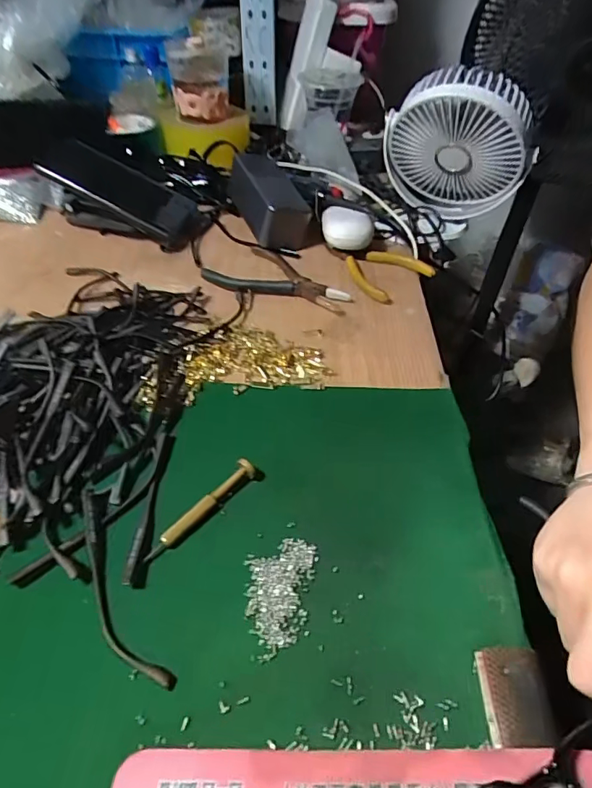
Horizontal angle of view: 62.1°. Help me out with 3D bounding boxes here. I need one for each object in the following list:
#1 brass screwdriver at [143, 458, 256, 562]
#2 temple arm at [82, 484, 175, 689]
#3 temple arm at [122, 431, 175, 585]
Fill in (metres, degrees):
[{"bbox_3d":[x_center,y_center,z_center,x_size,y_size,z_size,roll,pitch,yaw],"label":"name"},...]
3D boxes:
[{"bbox_3d":[-0.061,0.074,0.316,0.011,0.016,0.085,35,54,29],"label":"brass screwdriver"},{"bbox_3d":[-0.108,0.108,0.283,0.023,0.013,0.133,-24,50,-22],"label":"temple arm"},{"bbox_3d":[-0.094,0.069,0.323,0.009,0.006,0.115,1,45,0],"label":"temple arm"}]

